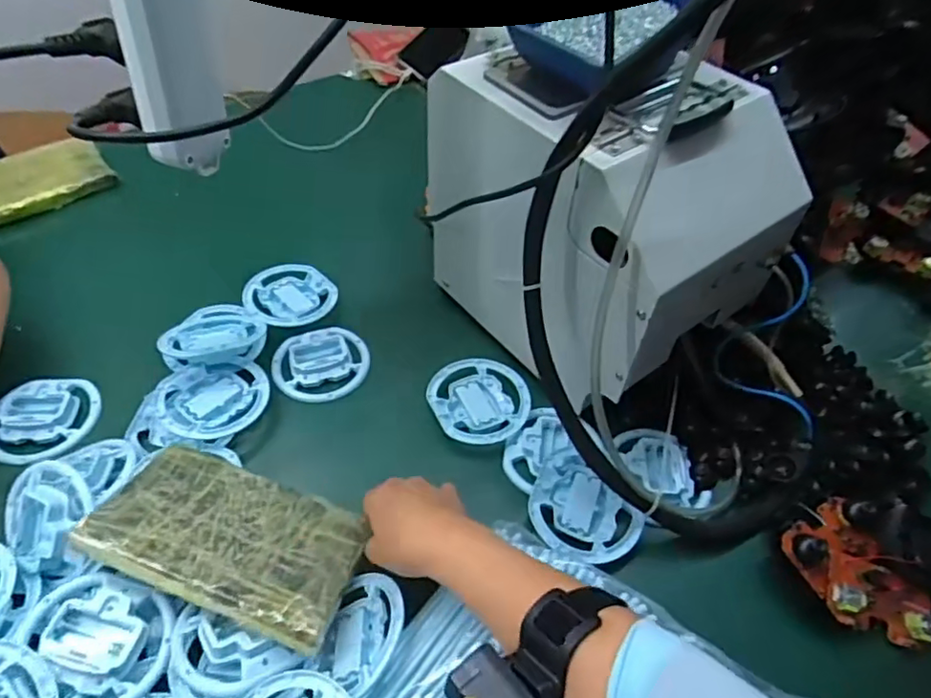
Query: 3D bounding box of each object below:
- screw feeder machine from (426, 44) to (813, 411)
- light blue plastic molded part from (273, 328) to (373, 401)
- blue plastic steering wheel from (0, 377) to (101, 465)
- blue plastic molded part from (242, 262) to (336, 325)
[{"bbox_3d":[0.121,-0.123,0.602,0.241,0.277,0.290,-28,57,-24],"label":"screw feeder machine"},{"bbox_3d":[-0.159,0.015,0.664,0.102,0.020,0.090,-1,50,-4],"label":"light blue plastic molded part"},{"bbox_3d":[-0.425,0.067,0.606,0.092,0.031,0.093,2,50,-2],"label":"blue plastic steering wheel"},{"bbox_3d":[-0.210,-0.068,0.718,0.102,0.021,0.112,2,50,-2],"label":"blue plastic molded part"}]

